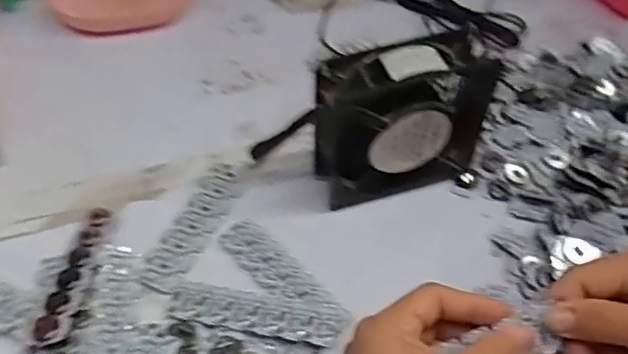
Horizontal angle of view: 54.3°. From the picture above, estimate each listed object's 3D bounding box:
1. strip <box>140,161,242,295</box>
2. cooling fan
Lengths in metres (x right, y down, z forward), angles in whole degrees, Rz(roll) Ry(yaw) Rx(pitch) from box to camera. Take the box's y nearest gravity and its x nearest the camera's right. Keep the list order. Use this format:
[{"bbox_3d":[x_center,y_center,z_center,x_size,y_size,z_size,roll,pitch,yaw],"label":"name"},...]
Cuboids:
[{"bbox_3d":[-0.085,0.033,0.445,0.031,0.005,0.116,17,51,11],"label":"strip"},{"bbox_3d":[0.062,-0.037,0.439,0.125,0.119,0.045,-14,52,-15],"label":"cooling fan"}]

